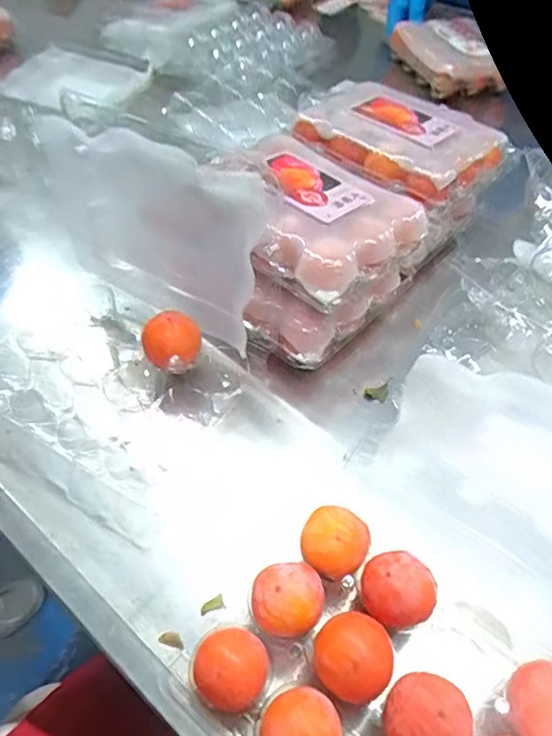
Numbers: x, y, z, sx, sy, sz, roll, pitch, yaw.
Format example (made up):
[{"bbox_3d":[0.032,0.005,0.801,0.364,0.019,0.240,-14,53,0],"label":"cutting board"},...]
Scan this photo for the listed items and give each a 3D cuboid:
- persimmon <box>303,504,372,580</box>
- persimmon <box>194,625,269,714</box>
[{"bbox_3d":[0.035,0.108,0.339,0.038,0.034,0.037,1,50,-1],"label":"persimmon"},{"bbox_3d":[-0.023,0.159,0.297,0.037,0.027,0.037,1,50,-1],"label":"persimmon"}]

